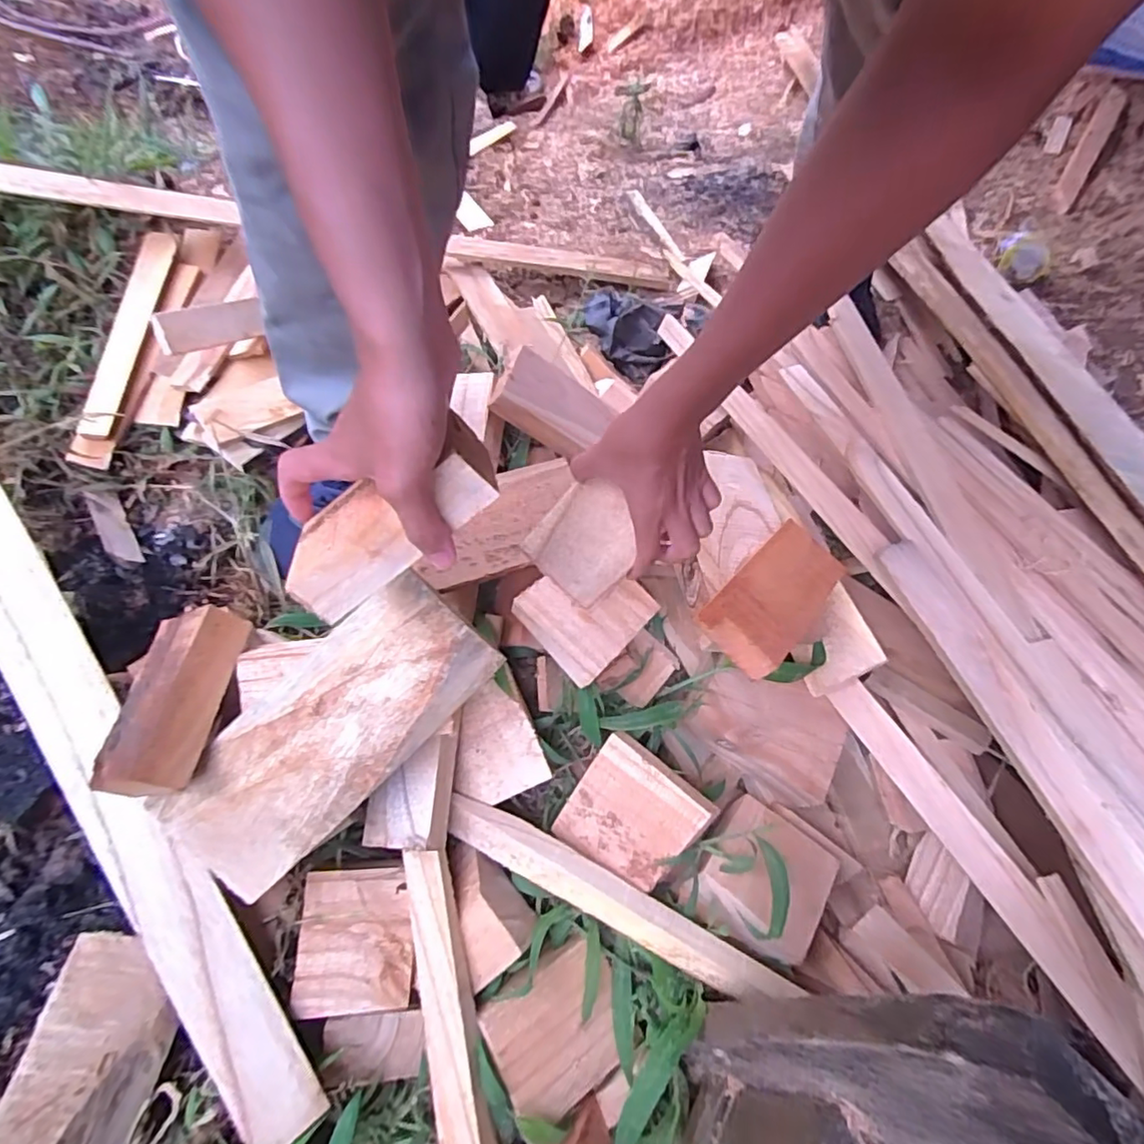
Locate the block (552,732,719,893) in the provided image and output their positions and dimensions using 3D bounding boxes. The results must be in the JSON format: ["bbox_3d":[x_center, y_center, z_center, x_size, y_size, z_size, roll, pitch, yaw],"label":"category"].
[{"bbox_3d":[0.059,0.238,0.577,0.117,0.018,0.113,33,94,23],"label":"block"}]

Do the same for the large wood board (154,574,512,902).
[{"bbox_3d":[-0.194,0.130,0.477,0.273,0.016,0.114,-44,100,-5],"label":"large wood board"}]

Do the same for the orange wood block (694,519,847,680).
[{"bbox_3d":[0.204,0.024,0.597,0.084,0.035,0.204,42,54,13],"label":"orange wood block"}]

